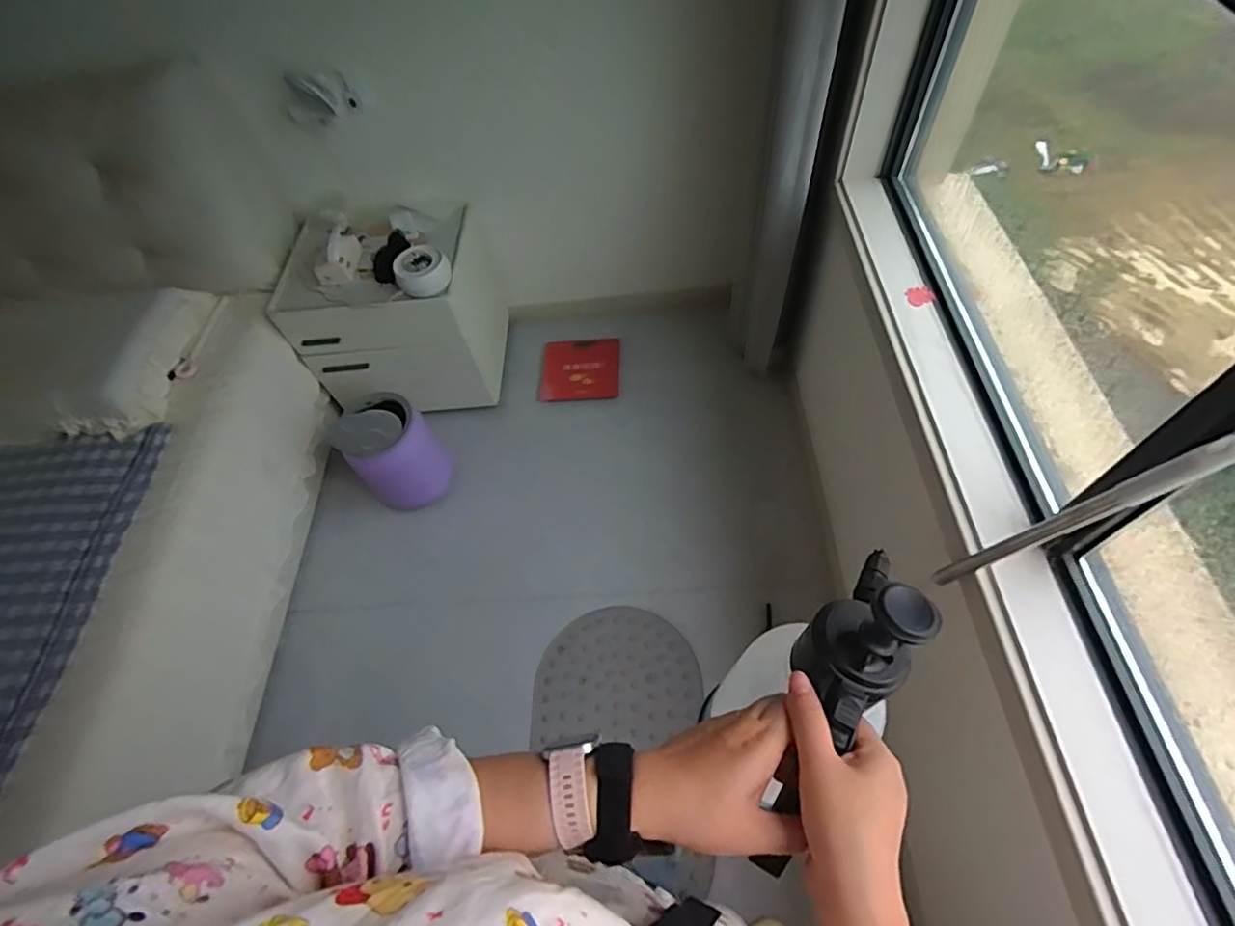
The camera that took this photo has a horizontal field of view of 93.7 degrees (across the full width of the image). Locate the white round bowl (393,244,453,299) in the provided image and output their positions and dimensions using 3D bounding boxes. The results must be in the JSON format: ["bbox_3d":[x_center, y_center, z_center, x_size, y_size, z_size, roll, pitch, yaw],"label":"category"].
[{"bbox_3d":[-0.518,-0.511,1.539,0.144,0.073,0.150,0,62,1],"label":"white round bowl"}]

